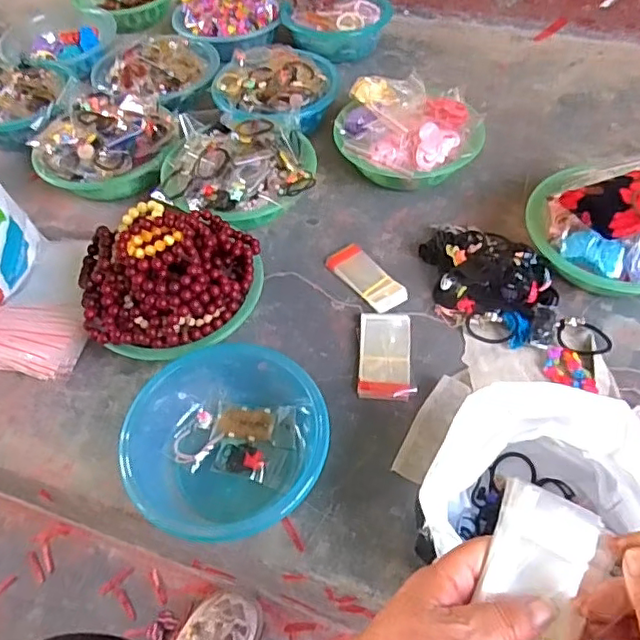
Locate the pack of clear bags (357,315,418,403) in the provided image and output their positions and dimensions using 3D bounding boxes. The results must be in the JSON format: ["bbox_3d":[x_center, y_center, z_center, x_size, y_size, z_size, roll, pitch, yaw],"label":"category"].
[{"bbox_3d":[0.085,0.045,0.753,0.067,0.014,0.129,2,53,4],"label":"pack of clear bags"}]

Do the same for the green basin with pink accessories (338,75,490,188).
[{"bbox_3d":[0.146,-0.300,0.952,0.227,0.108,0.214,-1,53,2],"label":"green basin with pink accessories"}]

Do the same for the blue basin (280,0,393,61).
[{"bbox_3d":[0.033,-0.623,1.224,0.214,0.084,0.214,-1,53,2],"label":"blue basin"}]

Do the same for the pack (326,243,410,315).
[{"bbox_3d":[0.066,-0.062,0.835,0.056,0.013,0.129,-30,57,-19],"label":"pack"}]

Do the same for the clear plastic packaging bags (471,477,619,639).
[{"bbox_3d":[0.111,0.152,0.303,0.056,0.014,0.125,25,69,-2],"label":"clear plastic packaging bags"}]

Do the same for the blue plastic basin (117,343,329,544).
[{"bbox_3d":[-0.100,0.127,0.671,0.223,0.076,0.227,-1,53,2],"label":"blue plastic basin"}]

